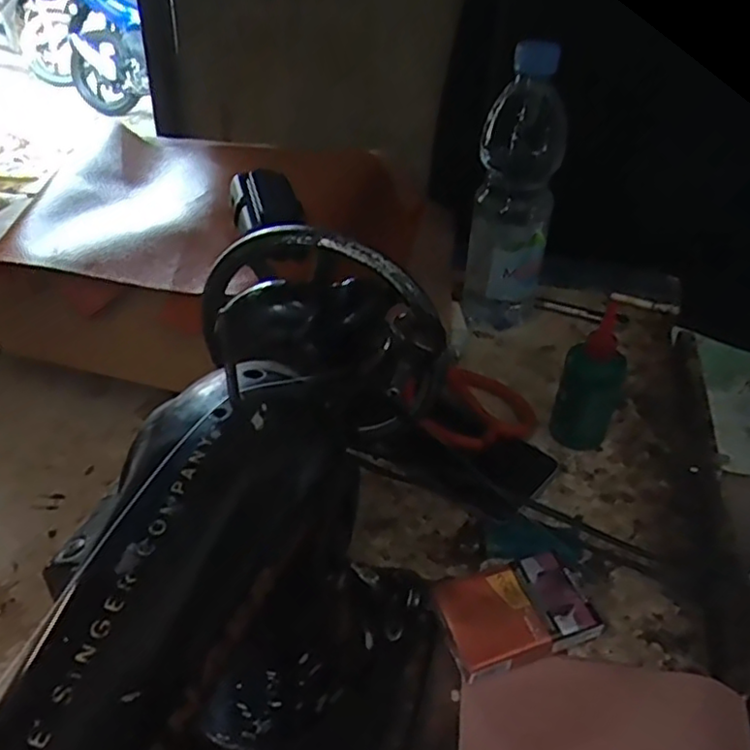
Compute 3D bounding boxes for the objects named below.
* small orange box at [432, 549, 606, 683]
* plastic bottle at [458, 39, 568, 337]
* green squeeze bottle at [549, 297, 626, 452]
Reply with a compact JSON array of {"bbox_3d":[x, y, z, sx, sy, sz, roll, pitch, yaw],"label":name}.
[{"bbox_3d":[0.081,0.140,0.378,0.082,0.027,0.052,-11,40,-17],"label":"small orange box"},{"bbox_3d":[0.117,-0.148,0.550,0.067,0.239,0.055,10,39,9],"label":"plastic bottle"},{"bbox_3d":[0.156,0.007,0.474,0.032,0.108,0.031,-16,42,-22],"label":"green squeeze bottle"}]

